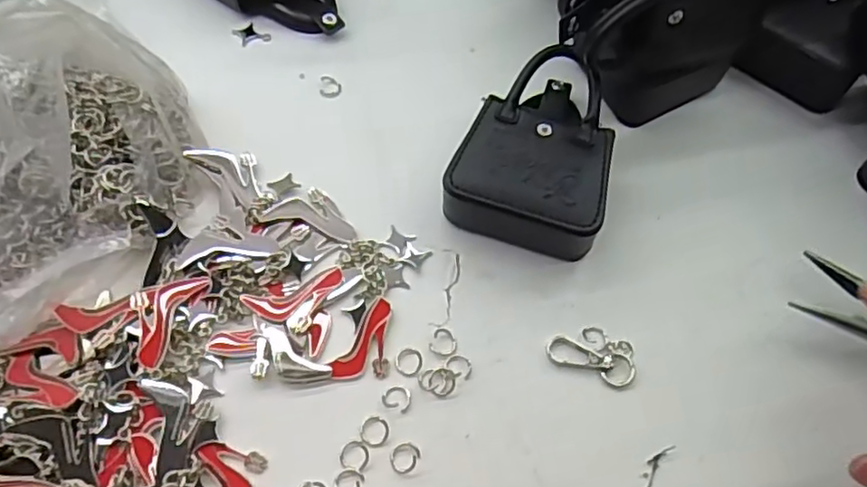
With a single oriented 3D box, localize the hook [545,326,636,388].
[{"bbox_3d":[0.074,0.050,0.292,0.041,0.004,0.024,24,62,9],"label":"hook"}]

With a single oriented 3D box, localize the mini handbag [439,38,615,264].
[{"bbox_3d":[0.057,-0.051,0.324,0.076,0.047,0.109,20,62,8],"label":"mini handbag"}]

